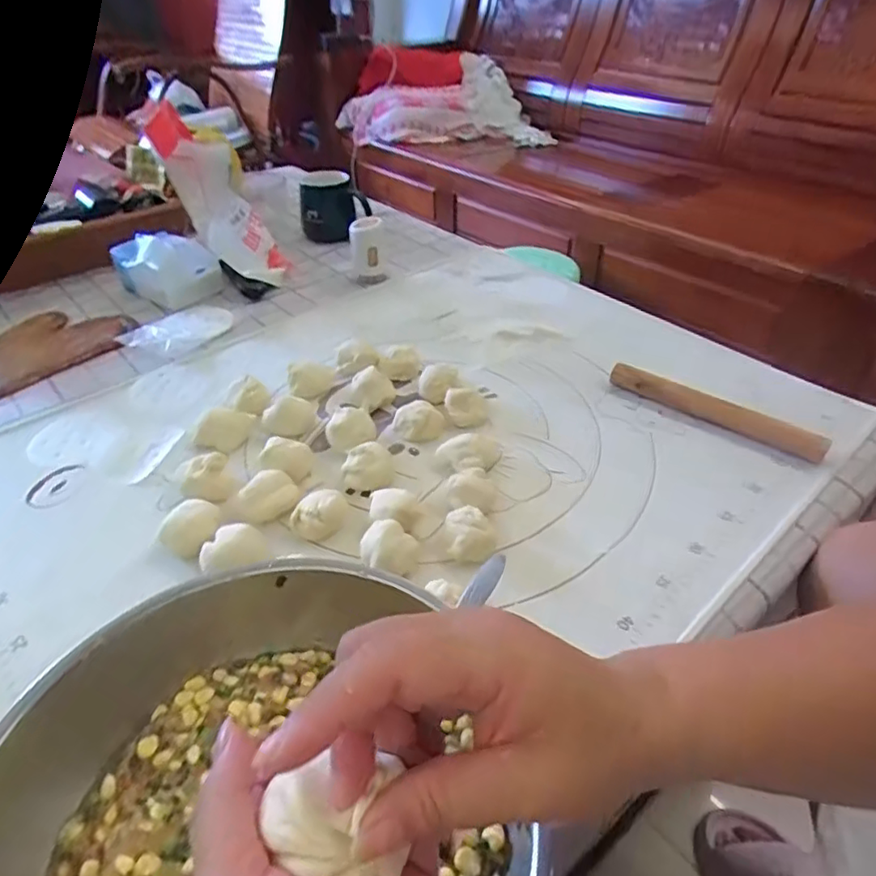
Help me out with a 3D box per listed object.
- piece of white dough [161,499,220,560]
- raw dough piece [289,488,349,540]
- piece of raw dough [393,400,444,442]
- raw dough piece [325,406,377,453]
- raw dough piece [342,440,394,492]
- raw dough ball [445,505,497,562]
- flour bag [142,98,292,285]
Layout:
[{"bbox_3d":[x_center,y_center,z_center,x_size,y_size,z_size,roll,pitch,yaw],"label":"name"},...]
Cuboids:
[{"bbox_3d":[-0.197,0.076,0.485,0.043,0.030,0.044,-9,40,-9],"label":"piece of white dough"},{"bbox_3d":[-0.097,0.064,0.496,0.046,0.029,0.034,-8,39,-8],"label":"raw dough piece"},{"bbox_3d":[-0.018,-0.015,0.593,0.043,0.031,0.036,20,44,24],"label":"piece of raw dough"},{"bbox_3d":[-0.083,-0.007,0.577,0.046,0.034,0.045,15,42,19],"label":"raw dough piece"},{"bbox_3d":[-0.061,0.026,0.541,0.039,0.034,0.037,-1,39,1],"label":"raw dough piece"},{"bbox_3d":[0.026,0.074,0.480,0.036,0.022,0.037,-1,39,1],"label":"raw dough ball"},{"bbox_3d":[-0.278,-0.305,0.797,0.080,0.252,0.117,12,70,16],"label":"flour bag"}]

